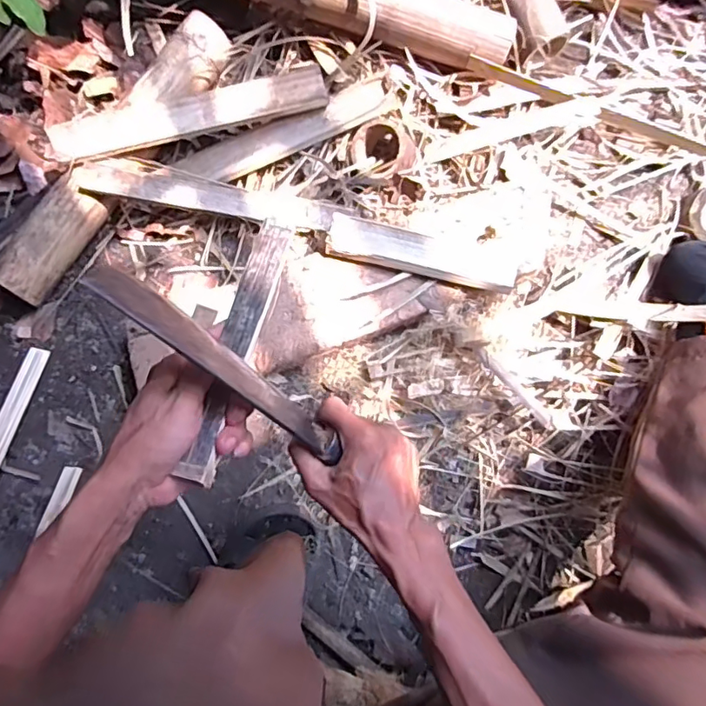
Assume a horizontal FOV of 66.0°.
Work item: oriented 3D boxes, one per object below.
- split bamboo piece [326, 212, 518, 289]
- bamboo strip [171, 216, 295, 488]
[{"bbox_3d":[0.081,-0.116,0.657,0.223,0.026,0.052,16,80,3],"label":"split bamboo piece"},{"bbox_3d":[-0.088,-0.010,0.427,0.031,0.011,0.222,13,69,3],"label":"bamboo strip"}]

